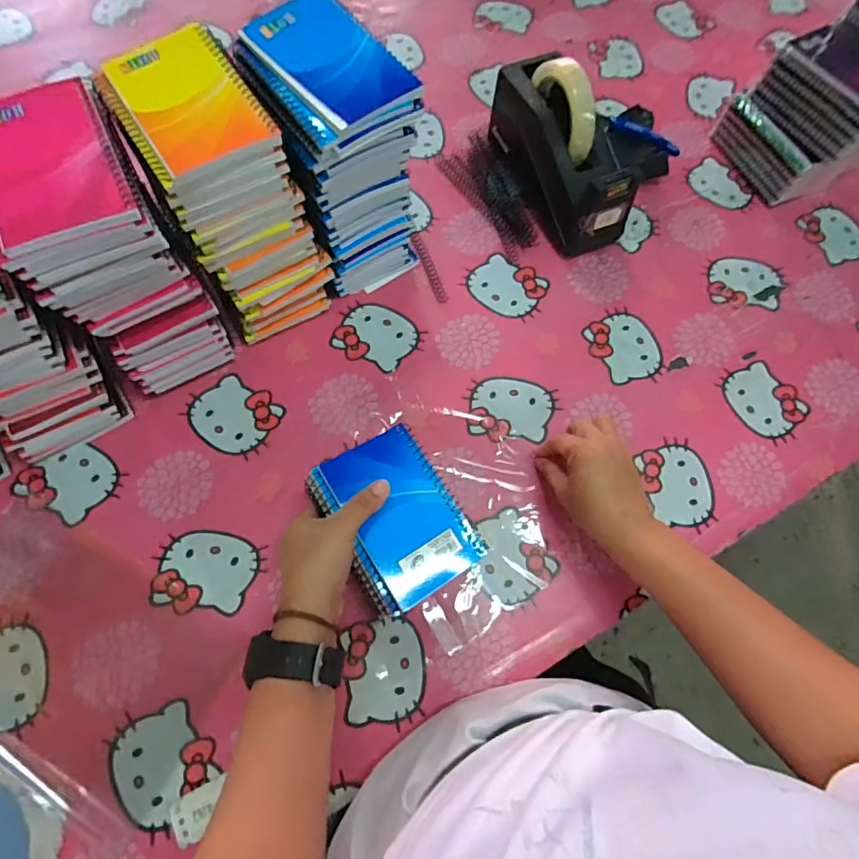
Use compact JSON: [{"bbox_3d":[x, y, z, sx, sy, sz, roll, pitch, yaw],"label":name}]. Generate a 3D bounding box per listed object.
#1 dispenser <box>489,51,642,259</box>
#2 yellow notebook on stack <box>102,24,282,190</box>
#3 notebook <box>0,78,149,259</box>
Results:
[{"bbox_3d":[0.146,-0.310,0.547,0.081,0.131,0.201,-26,72,-12],"label":"dispenser"},{"bbox_3d":[-0.174,-0.241,0.367,0.083,0.011,0.131,-30,73,-13],"label":"yellow notebook on stack"},{"bbox_3d":[-0.258,-0.181,0.341,0.089,0.015,0.129,-24,72,-11],"label":"notebook"}]

